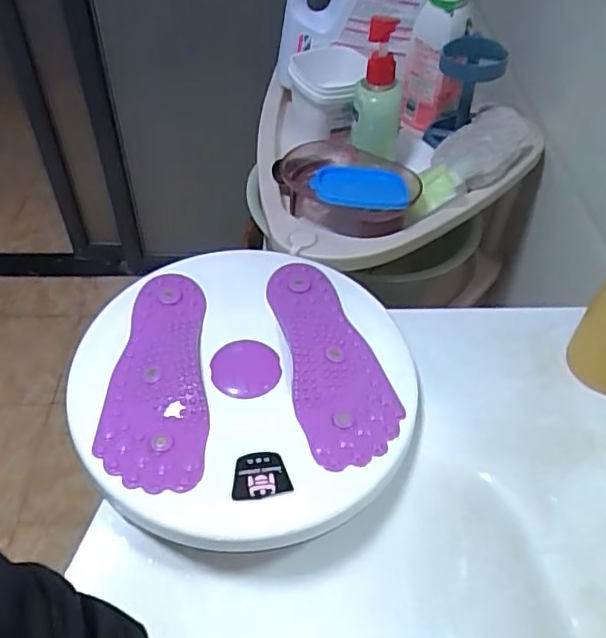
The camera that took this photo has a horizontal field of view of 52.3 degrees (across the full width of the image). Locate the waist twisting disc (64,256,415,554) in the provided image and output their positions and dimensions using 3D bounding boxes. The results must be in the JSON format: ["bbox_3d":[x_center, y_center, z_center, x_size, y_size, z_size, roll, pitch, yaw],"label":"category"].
[{"bbox_3d":[-0.046,0.053,0.486,0.252,0.056,0.253,2,46,-3],"label":"waist twisting disc"}]

